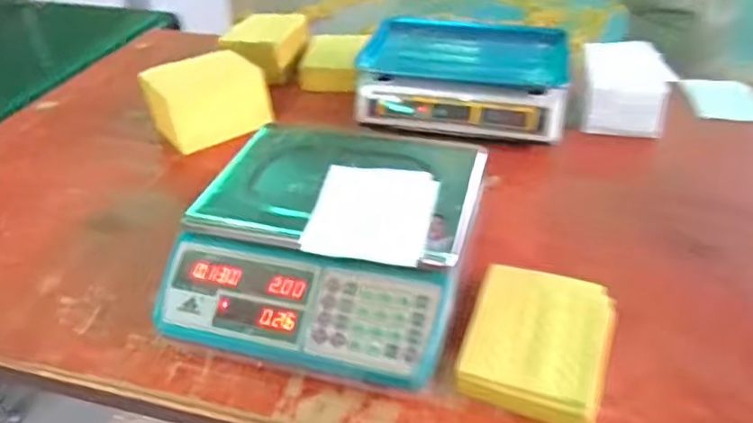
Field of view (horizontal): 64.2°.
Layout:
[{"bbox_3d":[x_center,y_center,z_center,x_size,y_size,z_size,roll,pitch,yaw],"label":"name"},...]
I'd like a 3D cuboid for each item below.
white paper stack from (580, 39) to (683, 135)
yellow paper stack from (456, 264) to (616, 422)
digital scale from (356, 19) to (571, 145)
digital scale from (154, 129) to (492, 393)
[{"bbox_3d":[0.400,-0.203,0.979,0.131,0.080,0.174,7,38,12],"label":"white paper stack"},{"bbox_3d":[0.160,0.125,0.592,0.130,0.027,0.162,12,40,19],"label":"yellow paper stack"},{"bbox_3d":[0.140,-0.218,0.980,0.323,0.095,0.213,7,38,12],"label":"digital scale"},{"bbox_3d":[-0.051,0.022,0.655,0.288,0.103,0.286,7,38,12],"label":"digital scale"}]

